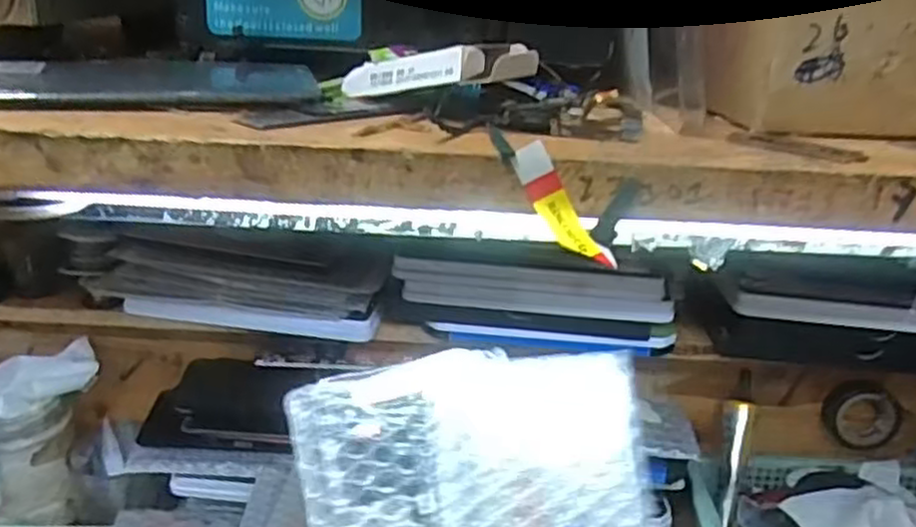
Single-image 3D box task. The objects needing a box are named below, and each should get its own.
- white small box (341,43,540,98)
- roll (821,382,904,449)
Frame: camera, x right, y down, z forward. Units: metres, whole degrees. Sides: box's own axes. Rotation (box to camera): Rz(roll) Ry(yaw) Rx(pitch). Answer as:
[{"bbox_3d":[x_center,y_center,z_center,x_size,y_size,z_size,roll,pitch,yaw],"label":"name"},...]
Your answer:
[{"bbox_3d":[-0.009,-0.064,0.250,0.068,0.012,0.019,-1,22,24],"label":"white small box"},{"bbox_3d":[0.324,0.122,0.607,0.061,0.053,0.020,8,22,11],"label":"roll"}]

